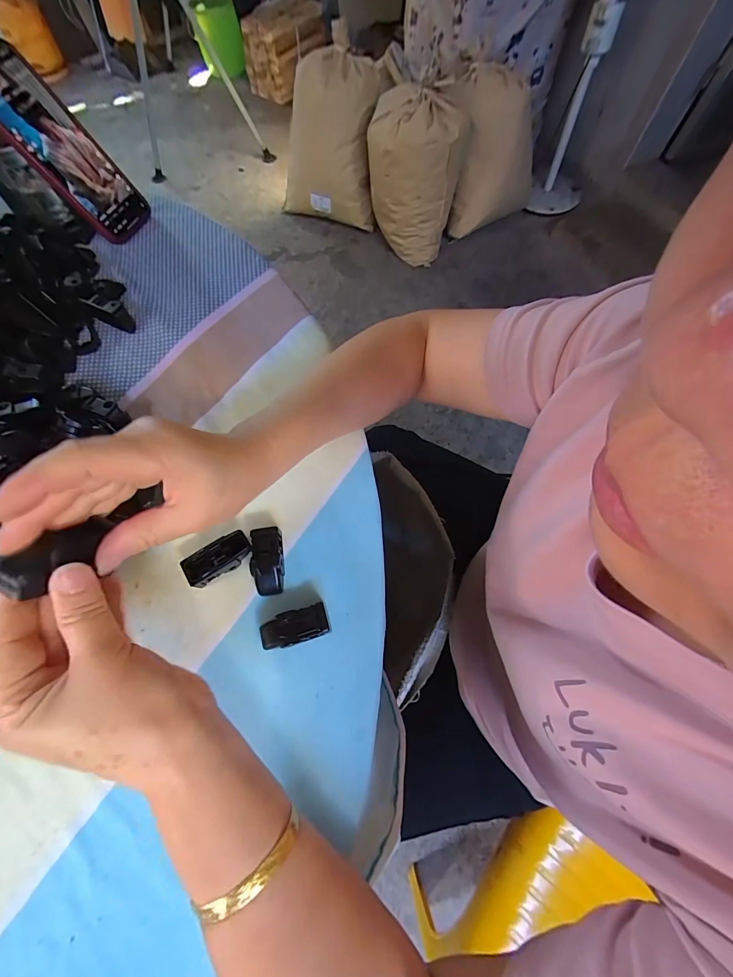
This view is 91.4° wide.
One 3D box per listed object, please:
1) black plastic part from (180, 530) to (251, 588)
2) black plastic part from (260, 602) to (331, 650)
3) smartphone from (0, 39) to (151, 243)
[{"bbox_3d":[-0.111,0.053,0.271,0.048,0.018,0.022,-31,70,-13],"label":"black plastic part"},{"bbox_3d":[-0.051,0.098,0.253,0.049,0.016,0.023,-16,67,-8],"label":"black plastic part"},{"bbox_3d":[-0.328,-0.363,0.388,0.021,0.161,0.075,5,62,37],"label":"smartphone"}]

